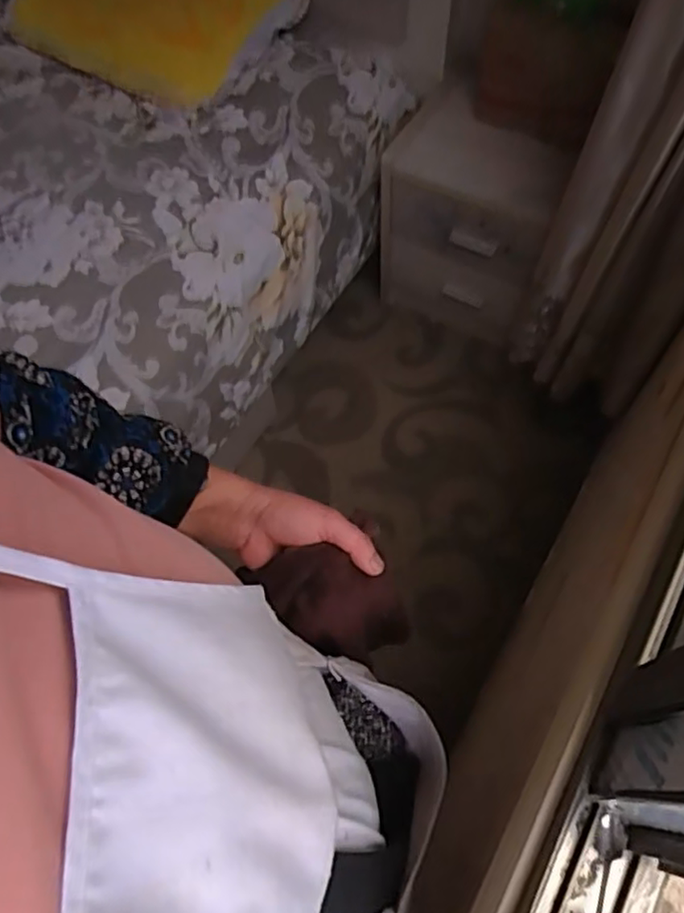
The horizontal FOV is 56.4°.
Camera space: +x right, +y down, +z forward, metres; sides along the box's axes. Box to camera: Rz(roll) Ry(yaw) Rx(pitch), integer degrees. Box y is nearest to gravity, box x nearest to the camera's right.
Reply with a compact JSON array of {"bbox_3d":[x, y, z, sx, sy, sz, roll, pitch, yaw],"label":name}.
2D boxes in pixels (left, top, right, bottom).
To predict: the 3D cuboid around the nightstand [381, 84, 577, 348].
[{"bbox_3d":[0.296,-0.535,1.455,0.364,0.436,0.270,22,66,14],"label":"nightstand"}]

